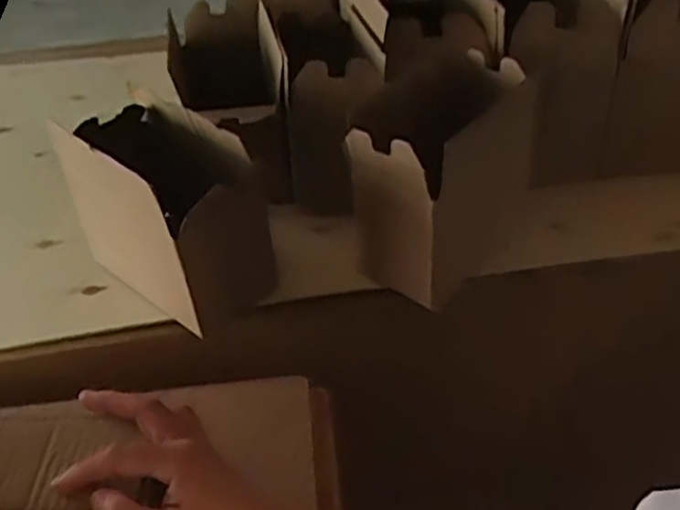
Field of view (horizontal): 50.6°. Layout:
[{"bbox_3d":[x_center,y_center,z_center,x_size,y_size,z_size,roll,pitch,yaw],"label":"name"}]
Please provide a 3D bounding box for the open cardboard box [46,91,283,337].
[{"bbox_3d":[-0.169,-0.040,0.715,0.117,0.186,0.210,-34,49,-31],"label":"open cardboard box"}]

